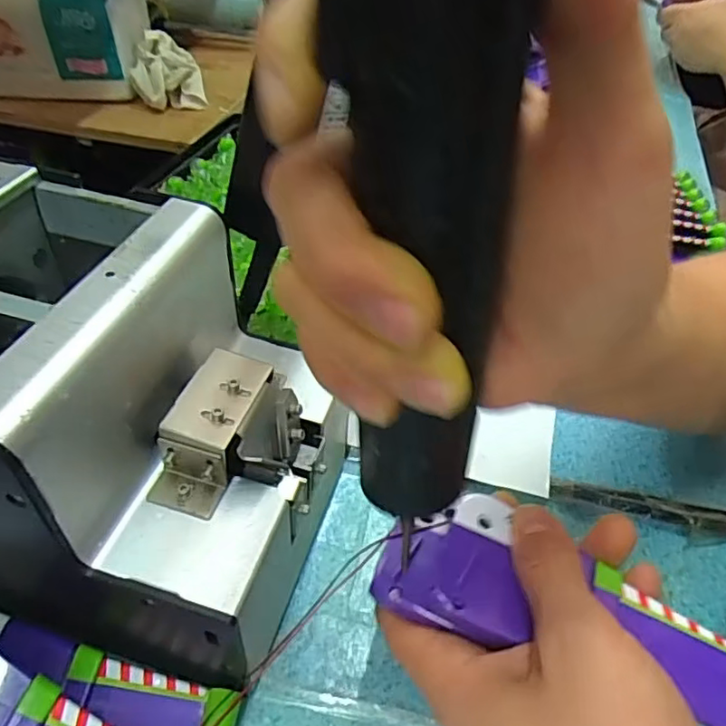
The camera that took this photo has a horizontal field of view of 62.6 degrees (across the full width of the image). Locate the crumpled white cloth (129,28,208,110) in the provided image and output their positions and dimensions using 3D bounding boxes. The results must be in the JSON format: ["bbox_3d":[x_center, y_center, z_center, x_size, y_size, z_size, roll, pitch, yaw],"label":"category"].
[{"bbox_3d":[-0.163,-0.242,0.492,0.054,0.041,0.051,-12,47,-15],"label":"crumpled white cloth"}]

